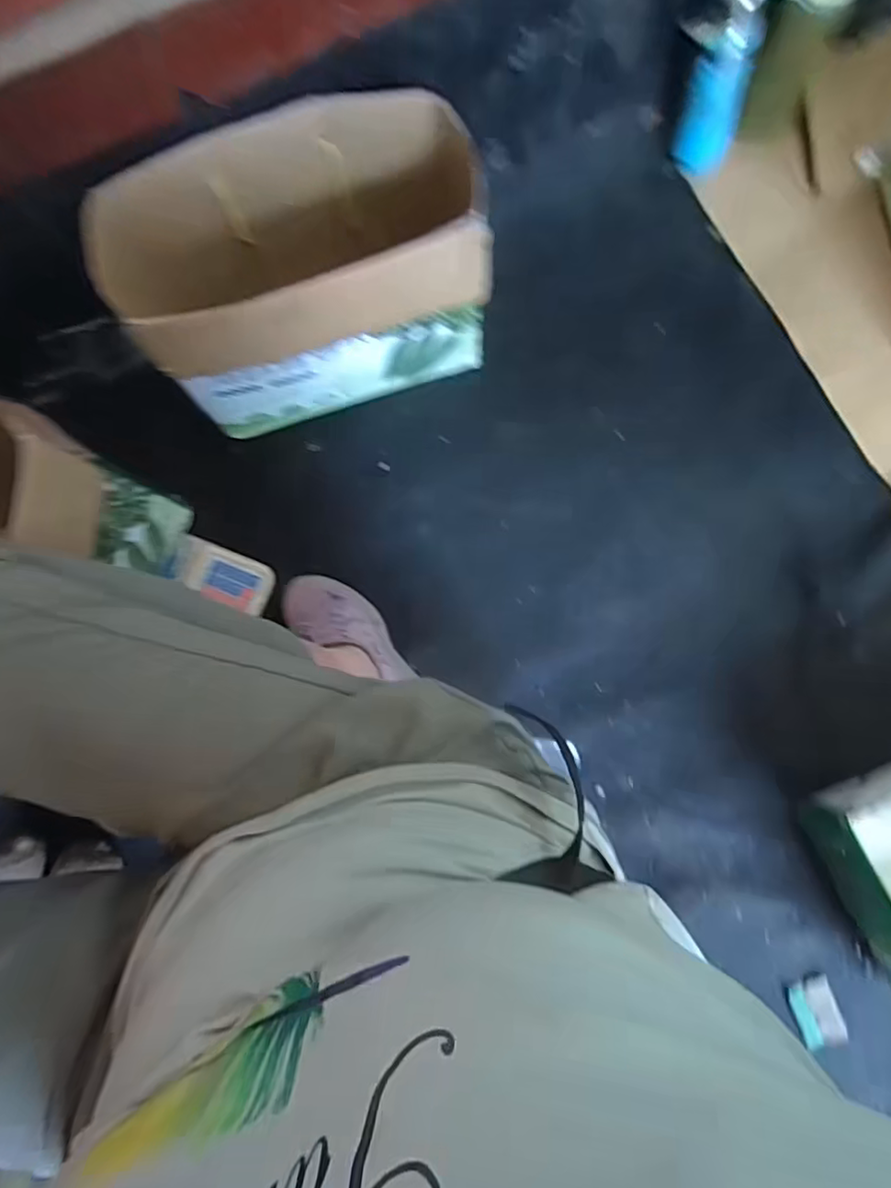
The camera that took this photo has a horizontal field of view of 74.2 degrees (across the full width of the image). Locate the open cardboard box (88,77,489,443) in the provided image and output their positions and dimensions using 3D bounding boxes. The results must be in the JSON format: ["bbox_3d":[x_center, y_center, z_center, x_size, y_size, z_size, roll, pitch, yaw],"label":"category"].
[{"bbox_3d":[-0.141,-0.356,0.690,0.361,0.272,0.197,-13,84,3],"label":"open cardboard box"}]

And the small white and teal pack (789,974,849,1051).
[{"bbox_3d":[0.441,0.496,0.697,0.051,0.011,0.068,-16,84,3],"label":"small white and teal pack"}]

